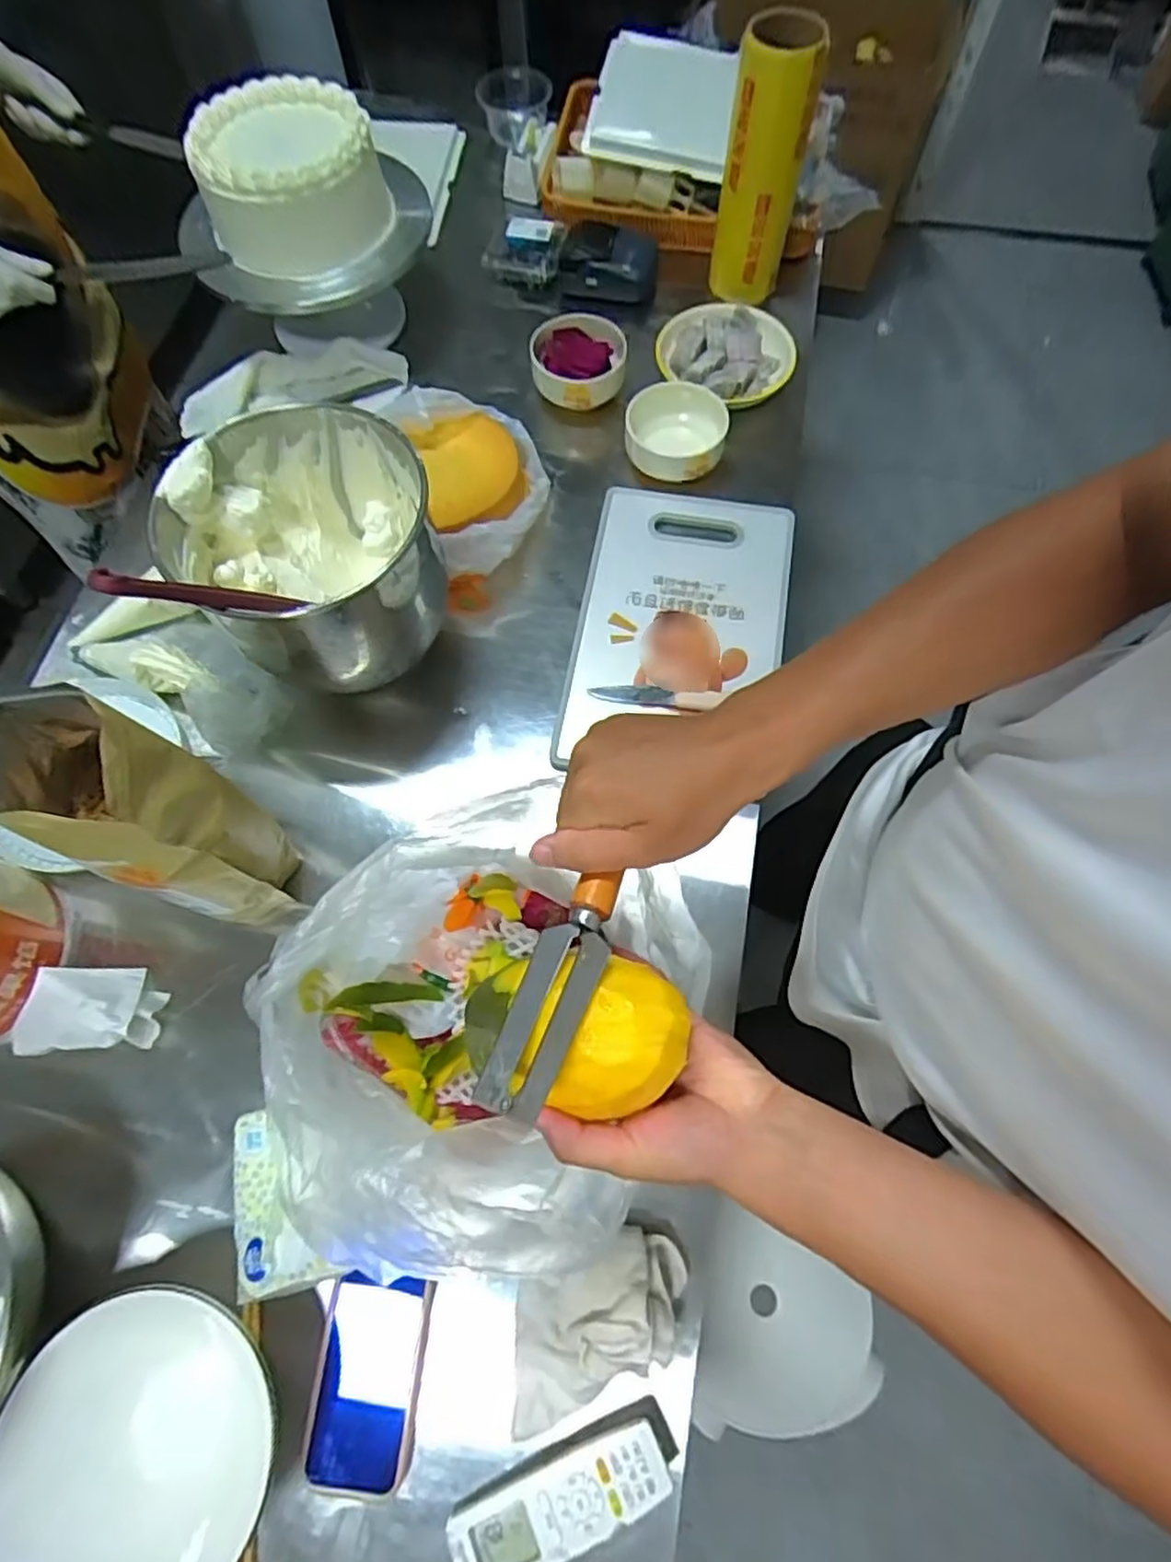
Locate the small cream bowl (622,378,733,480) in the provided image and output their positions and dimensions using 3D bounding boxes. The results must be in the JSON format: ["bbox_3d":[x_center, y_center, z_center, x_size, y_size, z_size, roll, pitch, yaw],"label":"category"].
[{"bbox_3d":[0.107,-0.414,0.828,0.116,0.052,0.127,0,69,0],"label":"small cream bowl"}]

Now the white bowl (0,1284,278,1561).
[{"bbox_3d":[-0.311,0.468,0.495,0.169,0.072,0.184,0,69,0],"label":"white bowl"}]

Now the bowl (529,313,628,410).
[{"bbox_3d":[-0.008,-0.522,0.868,0.112,0.048,0.113,0,70,-1],"label":"bowl"}]

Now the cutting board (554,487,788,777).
[{"bbox_3d":[0.108,-0.177,0.772,0.219,0.018,0.338,10,70,2],"label":"cutting board"}]

